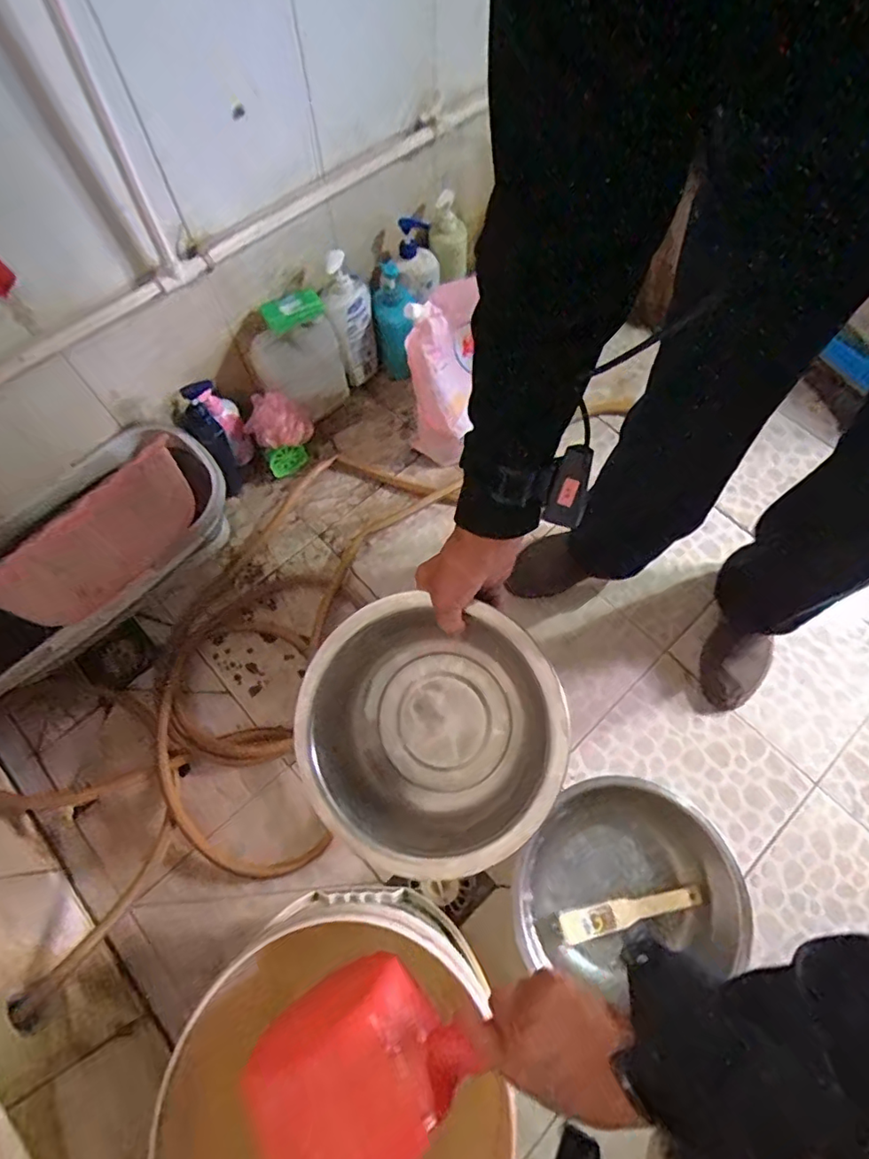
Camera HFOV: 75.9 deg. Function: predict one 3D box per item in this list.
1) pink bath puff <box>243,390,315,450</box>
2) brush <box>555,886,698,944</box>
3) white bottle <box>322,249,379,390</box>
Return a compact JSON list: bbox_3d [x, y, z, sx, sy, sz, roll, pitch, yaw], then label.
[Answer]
[{"bbox_3d":[-0.300,-0.300,1.057,0.117,0.079,0.092,-34,72,-12],"label":"pink bath puff"},{"bbox_3d":[0.285,0.486,0.817,0.204,0.028,0.041,-11,67,-5],"label":"brush"},{"bbox_3d":[-0.163,-0.496,1.115,0.085,0.286,0.085,-7,69,-2],"label":"white bottle"}]

